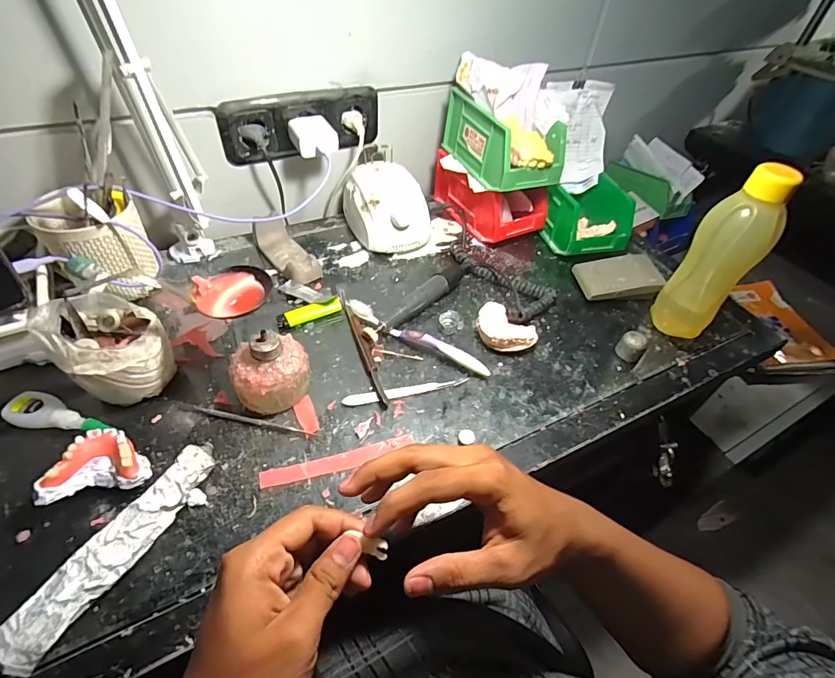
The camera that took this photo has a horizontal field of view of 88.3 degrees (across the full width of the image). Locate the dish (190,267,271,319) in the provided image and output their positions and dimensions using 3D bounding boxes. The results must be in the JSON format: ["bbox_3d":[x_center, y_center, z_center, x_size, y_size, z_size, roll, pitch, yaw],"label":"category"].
[{"bbox_3d":[-0.175,-0.046,0.409,0.067,0.015,0.059,-18,52,-20],"label":"dish"}]

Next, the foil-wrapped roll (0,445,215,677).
[{"bbox_3d":[-0.229,0.160,0.334,0.035,0.028,0.171,28,51,18],"label":"foil-wrapped roll"}]

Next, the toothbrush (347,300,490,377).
[{"bbox_3d":[-0.004,0.002,0.505,0.187,0.023,0.019,26,51,17],"label":"toothbrush"}]

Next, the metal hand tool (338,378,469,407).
[{"bbox_3d":[-0.011,0.056,0.467,0.137,0.004,0.017,-6,49,-11],"label":"metal hand tool"}]

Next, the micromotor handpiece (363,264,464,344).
[{"bbox_3d":[0.000,-0.046,0.543,0.023,0.033,0.171,37,55,25],"label":"micromotor handpiece"}]

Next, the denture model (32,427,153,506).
[{"bbox_3d":[-0.274,0.108,0.372,0.073,0.036,0.056,-13,51,-17],"label":"denture model"}]

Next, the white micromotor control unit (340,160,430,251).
[{"bbox_3d":[-0.042,-0.195,0.643,0.110,0.080,0.140,-14,51,-17],"label":"white micromotor control unit"}]

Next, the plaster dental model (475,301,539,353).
[{"bbox_3d":[0.103,-0.009,0.521,0.057,0.027,0.075,-31,58,-29],"label":"plaster dental model"}]

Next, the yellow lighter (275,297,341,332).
[{"bbox_3d":[-0.133,-0.031,0.531,0.079,0.014,0.019,-18,52,-20],"label":"yellow lighter"}]

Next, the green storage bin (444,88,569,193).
[{"bbox_3d":[0.118,-0.287,0.615,0.096,0.080,0.178,-21,53,-23],"label":"green storage bin"}]

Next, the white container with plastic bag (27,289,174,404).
[{"bbox_3d":[-0.291,0.011,0.416,0.090,0.100,0.079,-27,56,-26],"label":"white container with plastic bag"}]

